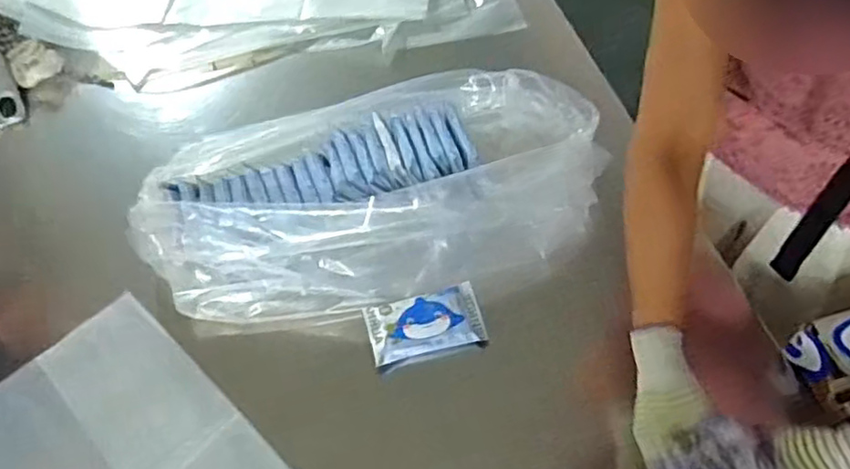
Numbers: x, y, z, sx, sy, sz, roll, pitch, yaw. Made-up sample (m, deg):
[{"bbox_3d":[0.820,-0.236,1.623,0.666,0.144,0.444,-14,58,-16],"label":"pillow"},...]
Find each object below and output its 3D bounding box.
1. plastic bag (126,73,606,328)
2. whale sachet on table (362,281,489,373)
[{"bbox_3d":[-0.077,-0.062,0.921,0.613,0.098,0.329,-13,52,-5],"label":"plastic bag"},{"bbox_3d":[0.000,0.109,0.828,0.139,0.023,0.082,-13,52,-6],"label":"whale sachet on table"}]

